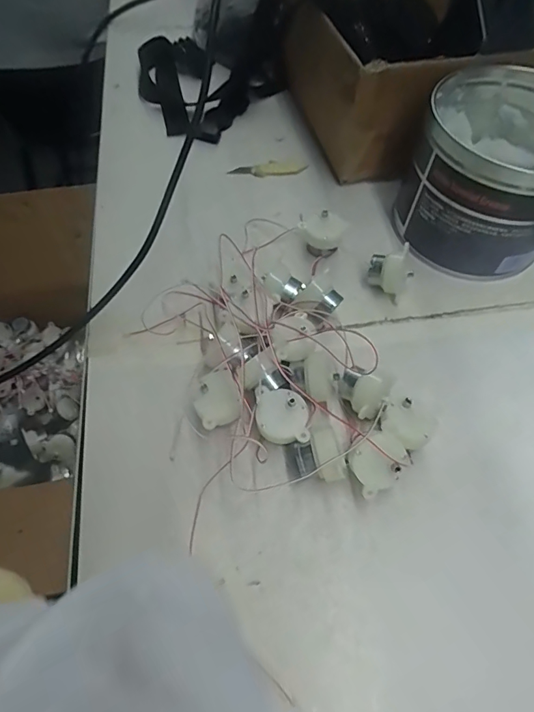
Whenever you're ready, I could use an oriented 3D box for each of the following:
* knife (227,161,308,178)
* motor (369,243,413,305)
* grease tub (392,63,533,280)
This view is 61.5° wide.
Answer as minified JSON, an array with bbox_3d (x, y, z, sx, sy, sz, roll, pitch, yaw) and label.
[{"bbox_3d":[0.002,-0.180,0.432,0.075,0.004,0.020,-7,60,-6],"label":"knife"},{"bbox_3d":[0.097,-0.066,0.348,0.031,0.036,0.027,37,65,18],"label":"motor"},{"bbox_3d":[0.179,-0.145,0.362,0.126,0.100,0.135,24,61,12],"label":"grease tub"}]

